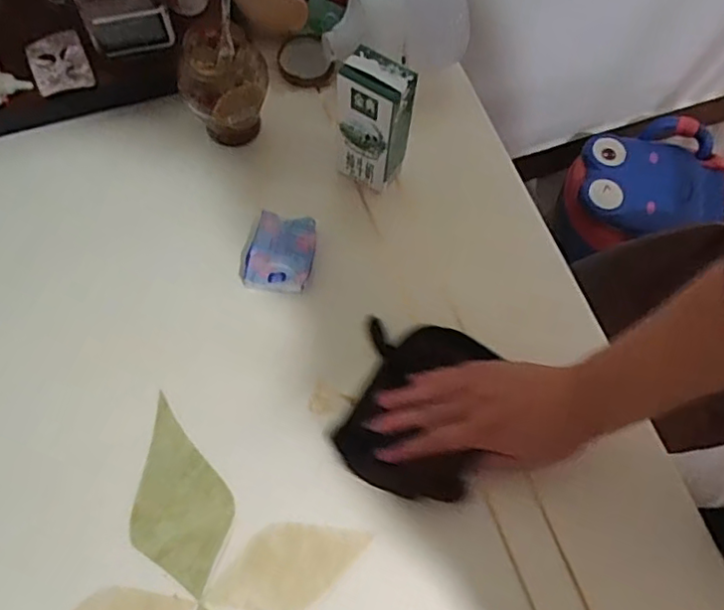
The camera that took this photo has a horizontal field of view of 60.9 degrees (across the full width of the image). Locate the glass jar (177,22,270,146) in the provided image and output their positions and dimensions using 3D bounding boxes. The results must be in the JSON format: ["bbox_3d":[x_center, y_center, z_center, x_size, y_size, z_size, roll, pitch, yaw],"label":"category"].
[{"bbox_3d":[-0.128,-0.207,0.571,0.077,0.098,0.072,1,68,-4],"label":"glass jar"}]

